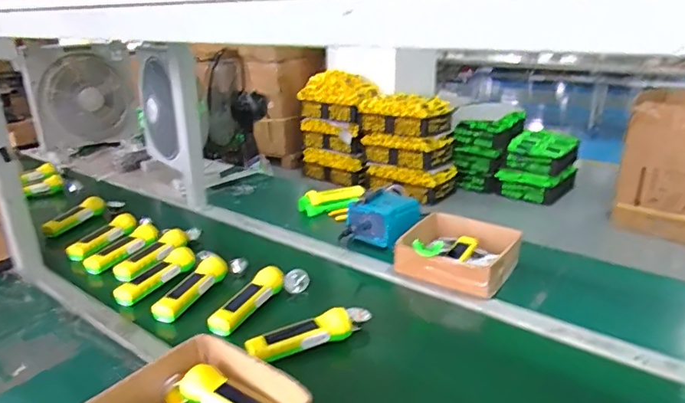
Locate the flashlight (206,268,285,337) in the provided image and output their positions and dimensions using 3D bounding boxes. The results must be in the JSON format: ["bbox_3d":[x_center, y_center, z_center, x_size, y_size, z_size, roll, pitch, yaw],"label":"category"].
[{"bbox_3d":[-0.172,0.176,0.891,0.051,0.038,0.180,13,25,29],"label":"flashlight"}]

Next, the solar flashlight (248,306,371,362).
[{"bbox_3d":[-0.048,0.210,0.798,0.213,0.043,0.051,-11,23,-24],"label":"solar flashlight"}]

